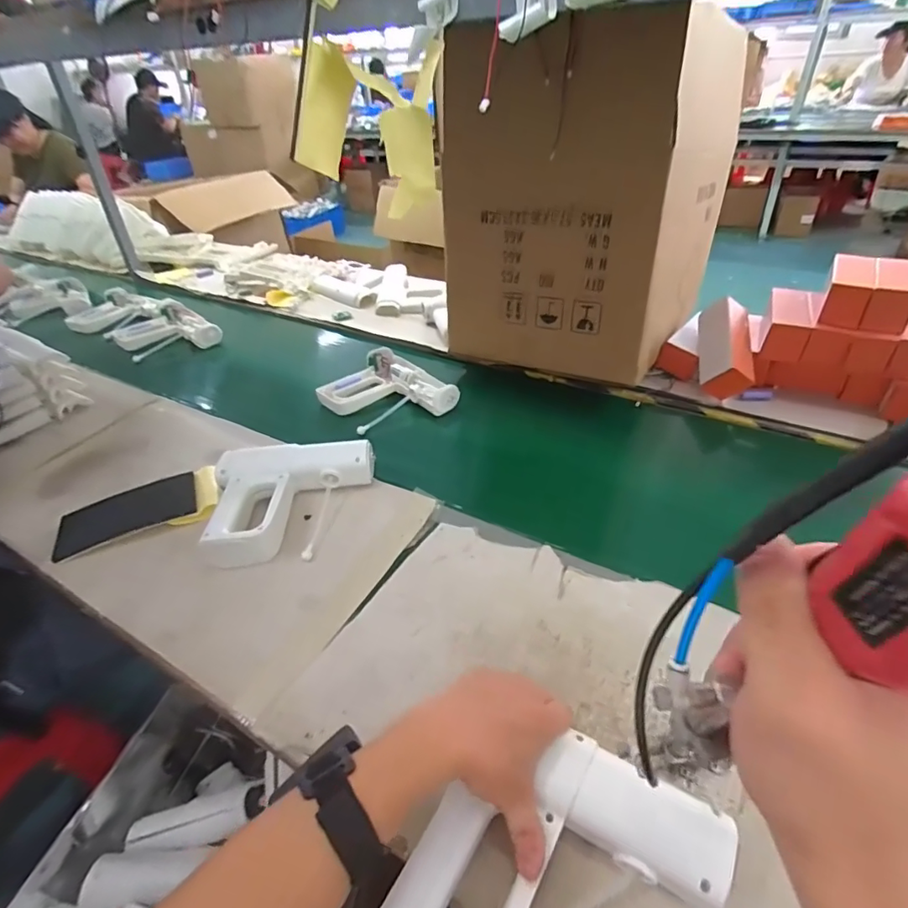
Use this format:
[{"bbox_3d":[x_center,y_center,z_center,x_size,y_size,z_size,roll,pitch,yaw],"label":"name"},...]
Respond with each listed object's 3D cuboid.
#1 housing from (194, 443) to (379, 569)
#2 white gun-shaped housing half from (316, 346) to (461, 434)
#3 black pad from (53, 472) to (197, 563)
[{"bbox_3d":[-0.212,0.060,0.695,0.214,0.065,0.173,-9,38,-6],"label":"housing"},{"bbox_3d":[-0.131,-0.116,0.952,0.194,0.045,0.225,-29,44,-28],"label":"white gun-shaped housing half"},{"bbox_3d":[-0.457,0.082,0.727,0.177,0.013,0.110,-18,40,-16],"label":"black pad"}]

